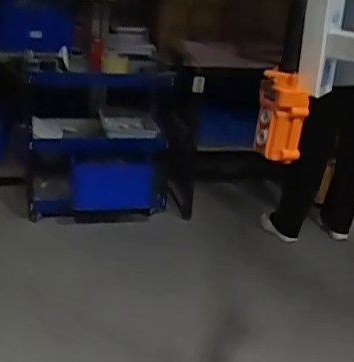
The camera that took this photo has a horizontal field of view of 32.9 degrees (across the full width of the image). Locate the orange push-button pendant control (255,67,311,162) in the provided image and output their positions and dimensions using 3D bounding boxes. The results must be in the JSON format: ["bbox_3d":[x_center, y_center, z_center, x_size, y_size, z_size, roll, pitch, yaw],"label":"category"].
[{"bbox_3d":[0.136,-0.083,0.782,0.064,0.118,0.042,8,24,9],"label":"orange push-button pendant control"}]

